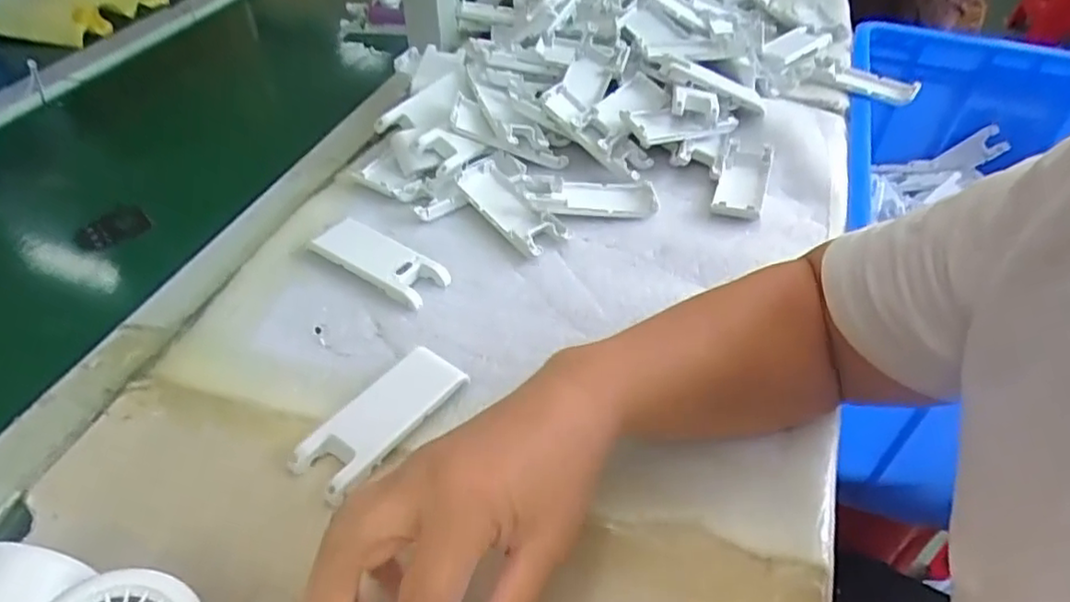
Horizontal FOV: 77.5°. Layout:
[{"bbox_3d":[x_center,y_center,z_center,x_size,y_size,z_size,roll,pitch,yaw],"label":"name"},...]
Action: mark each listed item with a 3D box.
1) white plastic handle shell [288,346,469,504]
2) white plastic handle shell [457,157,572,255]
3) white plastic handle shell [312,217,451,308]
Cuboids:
[{"bbox_3d":[-0.085,0.066,0.374,0.037,0.016,0.099,32,52,26],"label":"white plastic handle shell"},{"bbox_3d":[-0.020,-0.073,0.513,0.041,0.018,0.109,-27,52,-26],"label":"white plastic handle shell"},{"bbox_3d":[-0.107,-0.028,0.465,0.092,0.015,0.038,25,49,20],"label":"white plastic handle shell"}]

